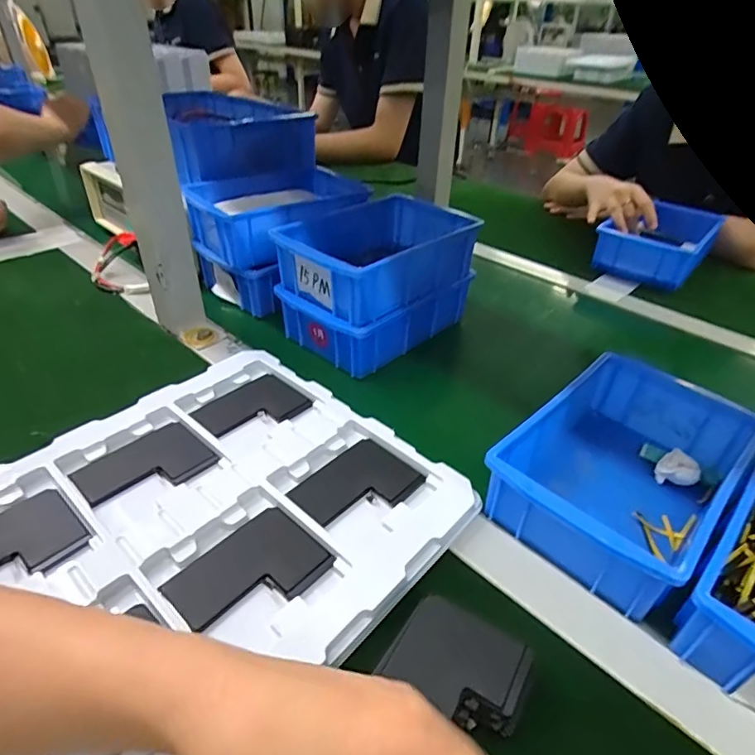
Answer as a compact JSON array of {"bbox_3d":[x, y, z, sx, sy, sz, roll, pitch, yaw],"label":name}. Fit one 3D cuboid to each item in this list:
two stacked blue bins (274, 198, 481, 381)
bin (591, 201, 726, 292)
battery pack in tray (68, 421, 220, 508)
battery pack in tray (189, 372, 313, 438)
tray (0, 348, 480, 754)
[{"bbox_3d":[-0.002,-0.110,0.559,0.136,0.114,0.188,32,46,34],"label":"two stacked blue bins"},{"bbox_3d":[0.423,-0.206,0.761,0.130,0.066,0.175,27,44,30],"label":"bin"},{"bbox_3d":[-0.182,0.071,0.395,0.069,0.005,0.090,30,45,32],"label":"battery pack in tray"},{"bbox_3d":[-0.114,0.029,0.458,0.068,0.008,0.087,30,45,32],"label":"battery pack in tray"},{"bbox_3d":[-0.127,0.101,0.355,0.277,0.019,0.315,30,45,32],"label":"tray"}]

